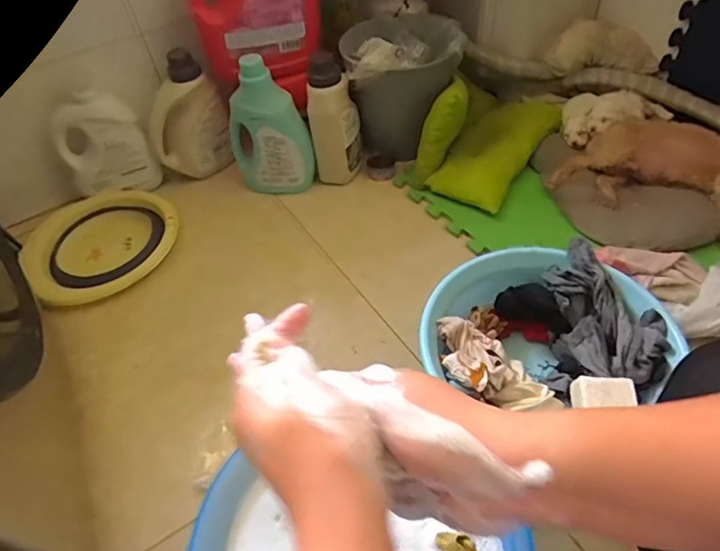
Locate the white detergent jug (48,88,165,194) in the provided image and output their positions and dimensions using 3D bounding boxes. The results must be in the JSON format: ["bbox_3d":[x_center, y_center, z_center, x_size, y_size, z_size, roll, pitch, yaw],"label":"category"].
[{"bbox_3d":[-0.553,-0.286,1.076,0.186,0.199,0.084,-5,50,1],"label":"white detergent jug"}]

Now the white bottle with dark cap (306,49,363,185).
[{"bbox_3d":[-0.052,-0.327,1.061,0.103,0.249,0.090,-5,50,1],"label":"white bottle with dark cap"}]

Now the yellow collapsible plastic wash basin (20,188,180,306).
[{"bbox_3d":[-0.537,-0.073,1.034,0.294,0.029,0.277,-3,50,3],"label":"yellow collapsible plastic wash basin"}]

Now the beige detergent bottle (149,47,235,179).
[{"bbox_3d":[-0.377,-0.338,1.105,0.177,0.246,0.089,-34,55,-22],"label":"beige detergent bottle"}]

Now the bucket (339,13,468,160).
[{"bbox_3d":[0.092,-0.416,1.140,0.255,0.252,0.257,6,51,10],"label":"bucket"}]

